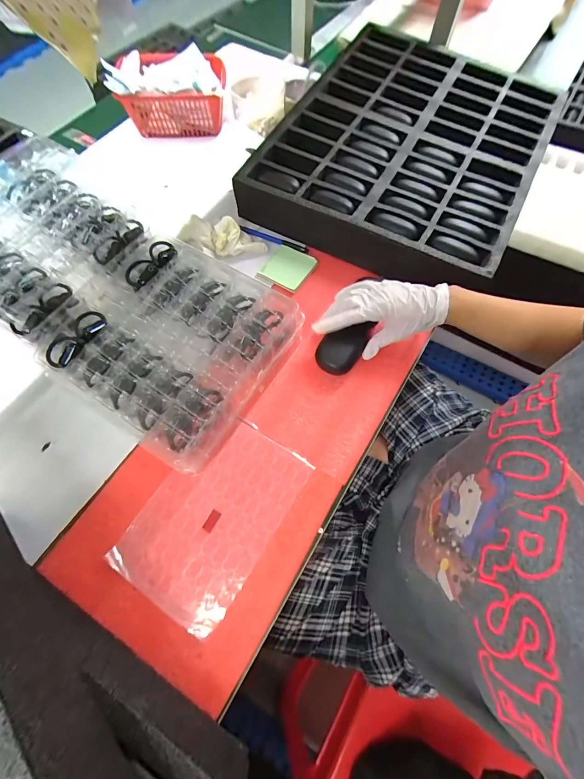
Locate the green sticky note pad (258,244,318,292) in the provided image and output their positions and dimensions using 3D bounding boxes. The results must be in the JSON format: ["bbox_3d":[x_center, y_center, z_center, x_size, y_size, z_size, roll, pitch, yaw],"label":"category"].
[{"bbox_3d":[-0.008,-0.210,0.552,0.082,0.005,0.079,30,70,11],"label":"green sticky note pad"}]

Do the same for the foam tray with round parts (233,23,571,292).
[{"bbox_3d":[0.215,-0.451,0.608,0.440,0.079,0.553,25,69,9],"label":"foam tray with round parts"}]

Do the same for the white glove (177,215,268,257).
[{"bbox_3d":[-0.125,-0.269,0.559,0.163,0.033,0.067,23,68,8],"label":"white glove"}]

